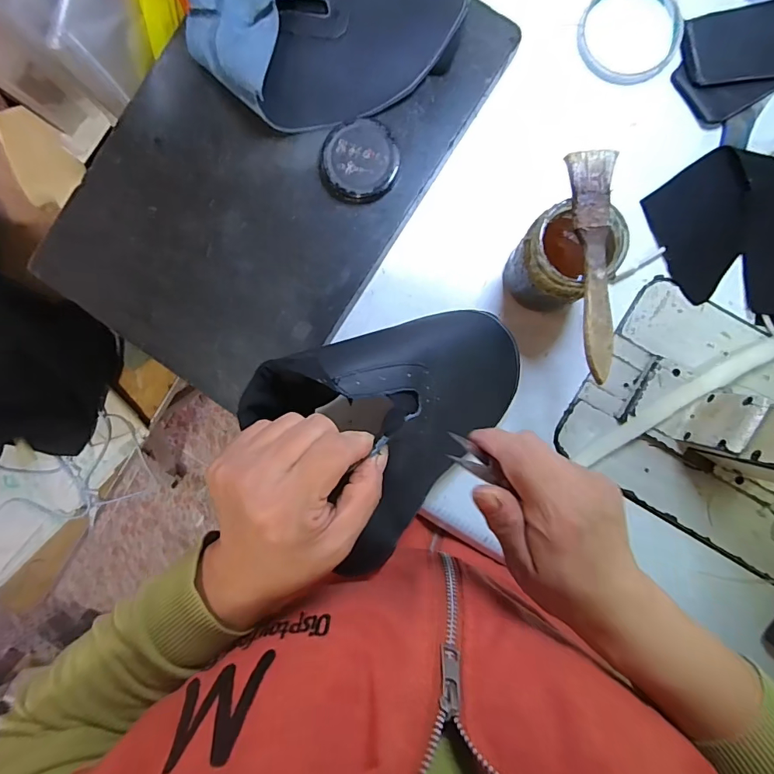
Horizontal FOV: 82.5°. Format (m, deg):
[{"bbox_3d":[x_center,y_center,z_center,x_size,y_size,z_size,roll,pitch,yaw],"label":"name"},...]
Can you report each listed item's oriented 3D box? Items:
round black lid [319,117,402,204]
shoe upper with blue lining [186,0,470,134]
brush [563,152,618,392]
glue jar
[{"bbox_3d":[-0.022,-0.187,0.363,0.063,0.010,0.063,0,89,3],"label":"round black lid"},{"bbox_3d":[-0.049,-0.302,0.345,0.202,0.040,0.167,-34,88,2],"label":"shoe upper with blue lining"},{"bbox_3d":[0.134,-0.077,0.279,0.027,0.006,0.143,-4,89,3],"label":"brush"},{"bbox_3d":[0.126,-0.093,0.332,0.058,0.102,0.061,0,89,3],"label":"glue jar"}]

